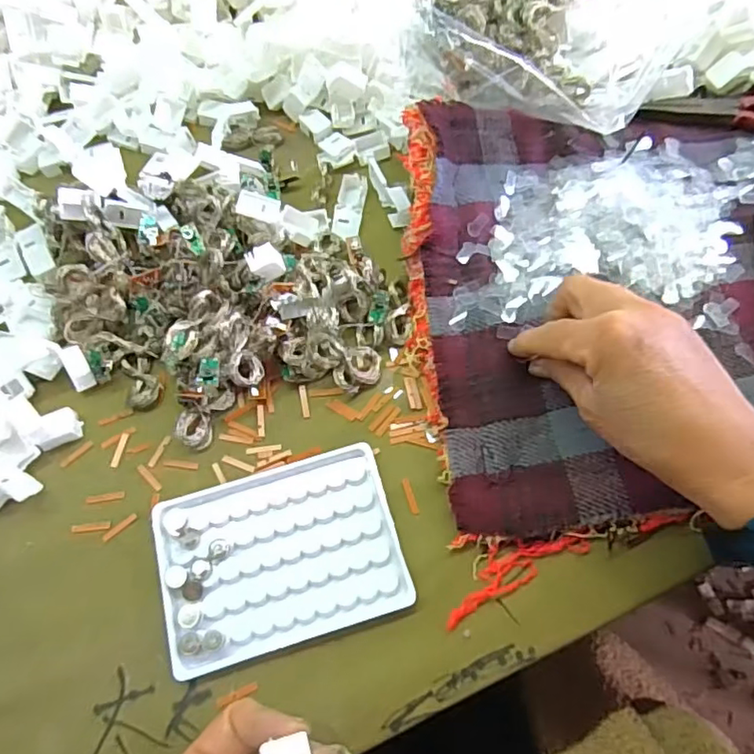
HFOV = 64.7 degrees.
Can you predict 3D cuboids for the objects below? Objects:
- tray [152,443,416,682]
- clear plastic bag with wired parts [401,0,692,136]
[{"bbox_3d":[-0.053,0.097,0.330,0.128,0.014,0.096,-16,65,-5],"label":"tray"},{"bbox_3d":[0.123,-0.257,0.436,0.185,0.049,0.131,18,67,11],"label":"clear plastic bag with wired parts"}]

